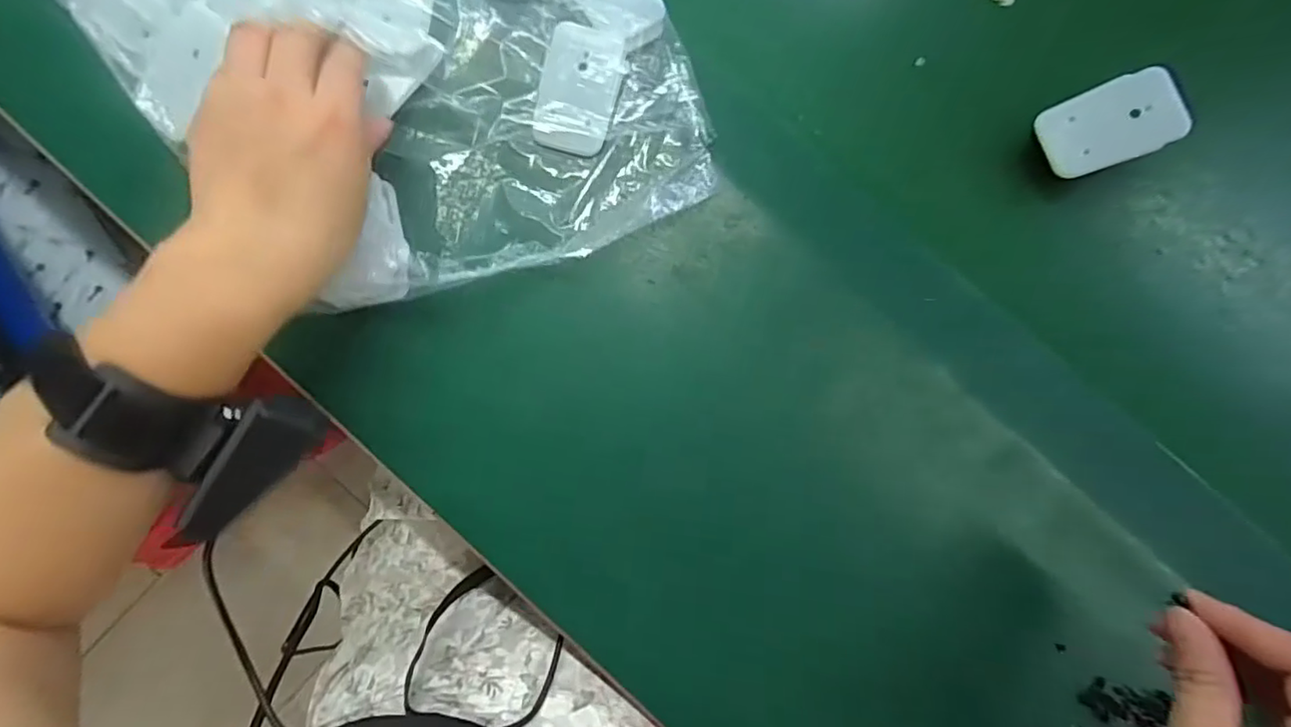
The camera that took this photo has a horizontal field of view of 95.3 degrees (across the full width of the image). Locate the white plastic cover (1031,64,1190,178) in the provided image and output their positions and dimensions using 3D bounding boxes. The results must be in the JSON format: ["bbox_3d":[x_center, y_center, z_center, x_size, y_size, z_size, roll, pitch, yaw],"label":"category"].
[{"bbox_3d":[0.263,-0.135,0.332,0.067,0.007,0.045,-17,84,17],"label":"white plastic cover"}]

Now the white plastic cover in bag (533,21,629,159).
[{"bbox_3d":[-0.038,-0.155,0.332,0.042,0.013,0.066,15,82,-1],"label":"white plastic cover in bag"}]

